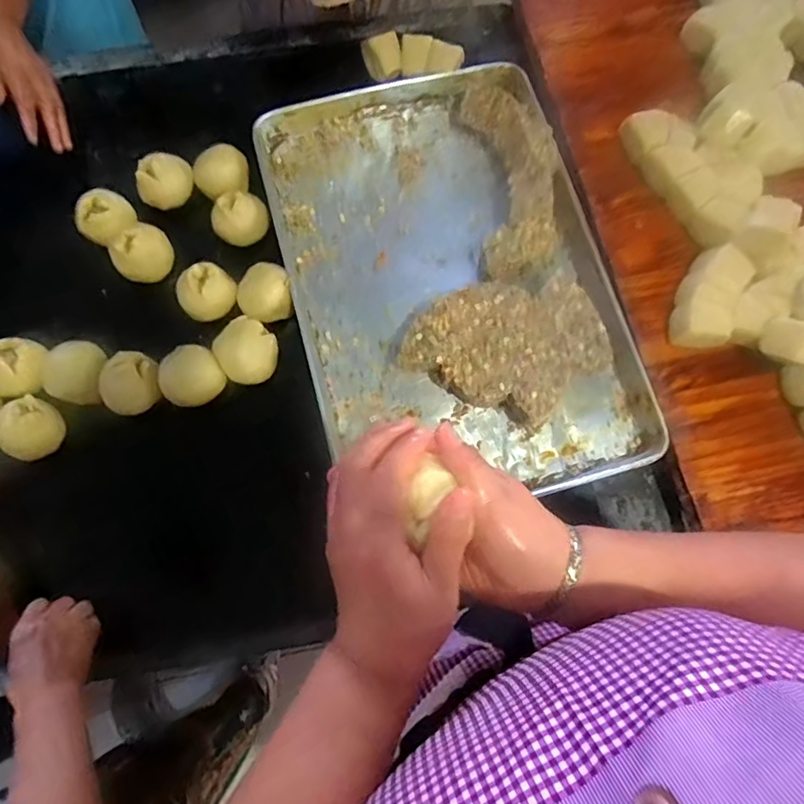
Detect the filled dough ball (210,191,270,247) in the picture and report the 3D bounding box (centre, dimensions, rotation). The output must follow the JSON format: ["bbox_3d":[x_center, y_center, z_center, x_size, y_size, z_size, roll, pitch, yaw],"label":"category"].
[{"bbox_3d":[-0.219,-0.248,0.724,0.075,0.046,0.061,-18,76,-6],"label":"filled dough ball"}]

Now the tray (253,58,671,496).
[{"bbox_3d":[0.058,-0.173,0.717,0.406,0.058,0.617,-15,76,-5],"label":"tray"}]

